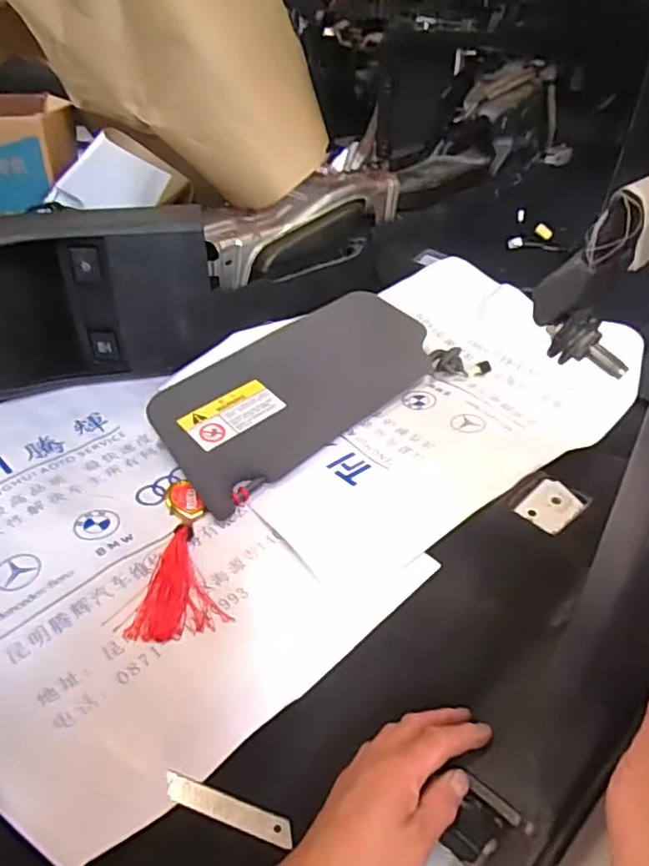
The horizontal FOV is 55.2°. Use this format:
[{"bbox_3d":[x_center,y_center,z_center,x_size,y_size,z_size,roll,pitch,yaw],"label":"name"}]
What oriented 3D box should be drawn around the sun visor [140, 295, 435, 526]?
[{"bbox_3d":[-0.026,-0.065,0.807,0.400,0.031,0.183,-32,71,-32],"label":"sun visor"}]

